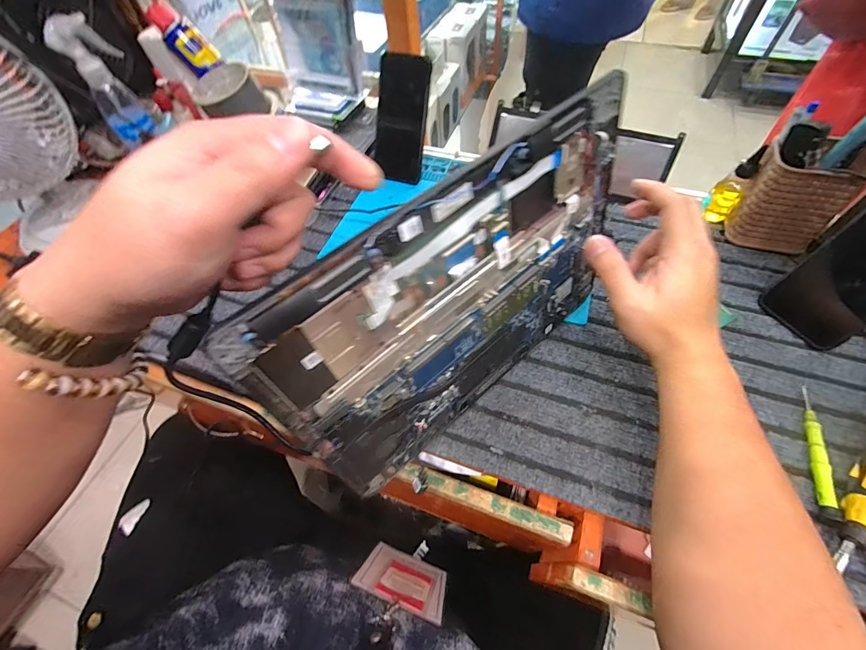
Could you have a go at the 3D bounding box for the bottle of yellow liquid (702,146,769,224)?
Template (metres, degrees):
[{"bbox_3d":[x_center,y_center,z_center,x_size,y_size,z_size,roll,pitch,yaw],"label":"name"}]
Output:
[{"bbox_3d":[0.372,-0.172,0.461,0.035,0.089,0.031,35,65,23],"label":"bottle of yellow liquid"}]

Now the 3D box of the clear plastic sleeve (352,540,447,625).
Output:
[{"bbox_3d":[-0.030,0.275,0.406,0.091,0.125,0.006,19,77,10],"label":"clear plastic sleeve"}]

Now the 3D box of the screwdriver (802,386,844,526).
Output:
[{"bbox_3d":[0.343,0.110,0.332,0.011,0.016,0.126,17,59,14],"label":"screwdriver"}]

